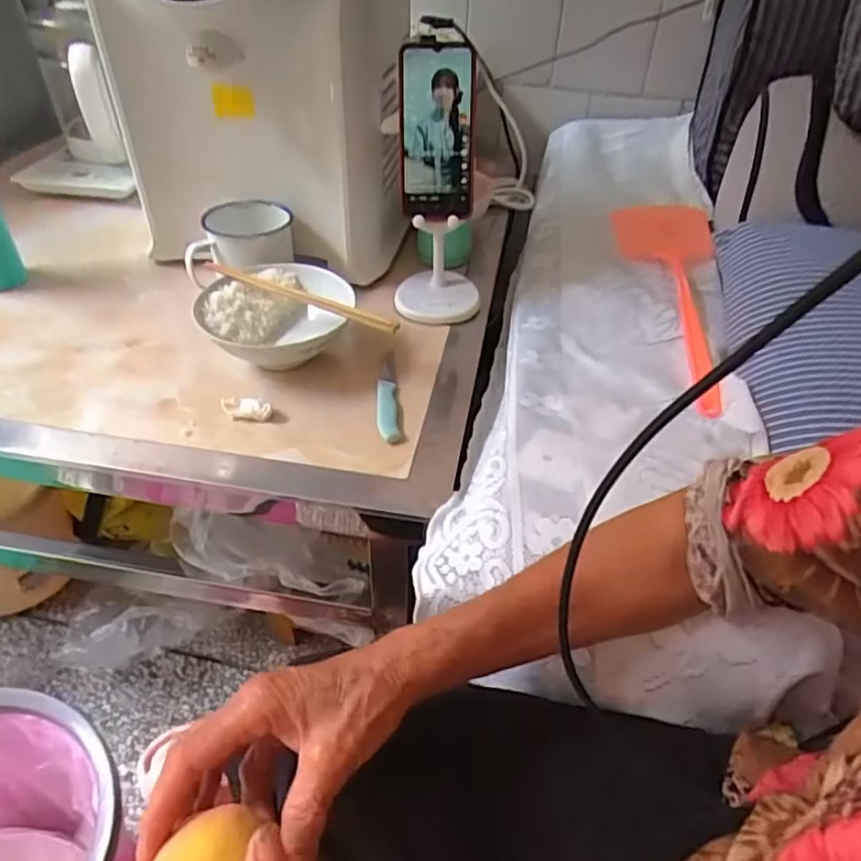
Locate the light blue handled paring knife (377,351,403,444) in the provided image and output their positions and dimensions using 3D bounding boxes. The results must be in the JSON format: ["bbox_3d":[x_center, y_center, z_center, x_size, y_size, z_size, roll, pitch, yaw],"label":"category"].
[{"bbox_3d":[-0.042,-0.037,0.610,0.021,0.013,0.133,-1,43,-7],"label":"light blue handled paring knife"}]

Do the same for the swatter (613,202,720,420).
[{"bbox_3d":[0.276,-0.179,0.772,0.131,0.023,0.466,15,43,10],"label":"swatter"}]

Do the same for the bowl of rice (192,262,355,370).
[{"bbox_3d":[-0.156,-0.101,0.633,0.138,0.066,0.133,3,43,-3],"label":"bowl of rice"}]

